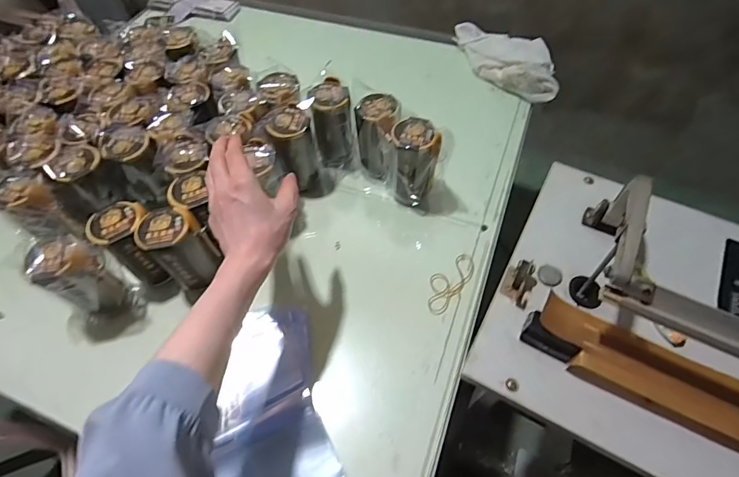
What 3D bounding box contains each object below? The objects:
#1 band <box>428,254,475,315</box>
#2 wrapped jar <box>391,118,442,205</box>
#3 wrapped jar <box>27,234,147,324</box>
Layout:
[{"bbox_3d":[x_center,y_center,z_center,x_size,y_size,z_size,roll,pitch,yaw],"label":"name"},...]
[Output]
[{"bbox_3d":[0.118,0.063,0.614,0.045,0.008,0.108,35,68,22],"label":"band"},{"bbox_3d":[0.072,-0.114,0.653,0.068,0.137,0.073,-1,57,1],"label":"wrapped jar"},{"bbox_3d":[-0.381,0.061,0.557,0.078,0.144,0.066,-23,59,-13],"label":"wrapped jar"}]

